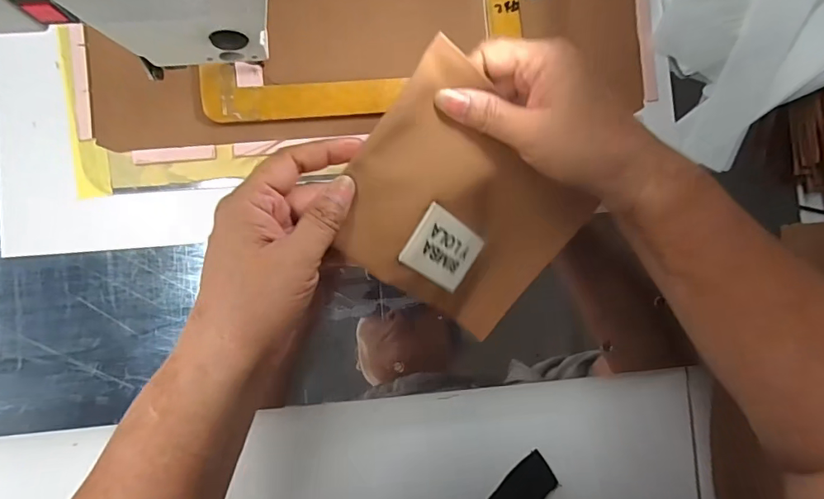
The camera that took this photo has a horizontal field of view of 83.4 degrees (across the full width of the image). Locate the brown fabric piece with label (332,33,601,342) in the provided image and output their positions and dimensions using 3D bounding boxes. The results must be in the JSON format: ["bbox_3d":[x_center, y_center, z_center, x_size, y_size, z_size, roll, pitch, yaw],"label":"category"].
[{"bbox_3d":[0.039,-0.023,0.301,0.165,0.016,0.130,34,92,-32],"label":"brown fabric piece with label"}]

